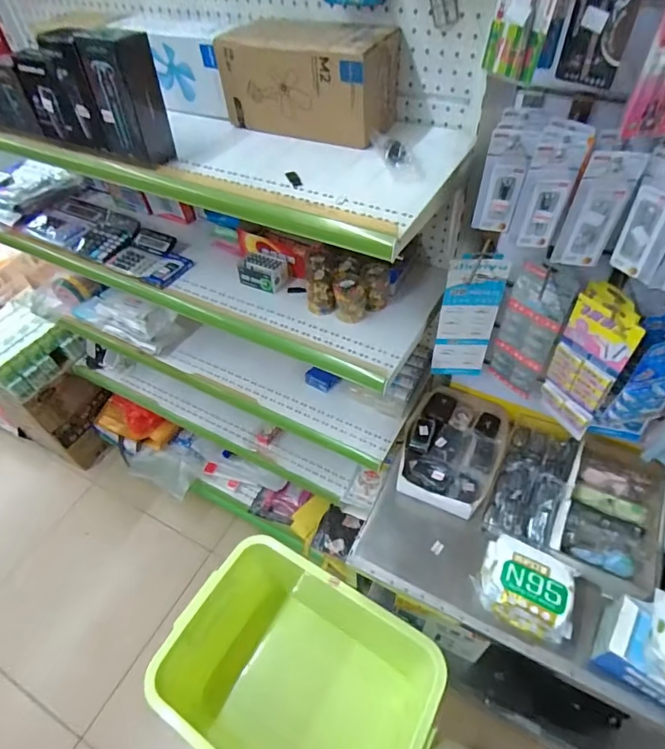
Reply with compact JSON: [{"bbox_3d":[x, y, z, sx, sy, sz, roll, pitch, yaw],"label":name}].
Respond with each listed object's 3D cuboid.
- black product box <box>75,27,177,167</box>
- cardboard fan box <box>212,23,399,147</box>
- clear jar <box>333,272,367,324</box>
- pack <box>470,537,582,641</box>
[{"bbox_3d":[-0.324,-0.432,0.725,0.096,0.174,0.077,30,57,27],"label":"black product box"},{"bbox_3d":[-0.033,-0.515,0.800,0.277,0.135,0.148,22,54,21],"label":"cardboard fan box"},{"bbox_3d":[0.034,-0.148,0.902,0.060,0.084,0.065,-2,49,2],"label":"clear jar"},{"bbox_3d":[0.338,0.369,0.804,0.150,0.070,0.125,19,53,19],"label":"pack"}]

